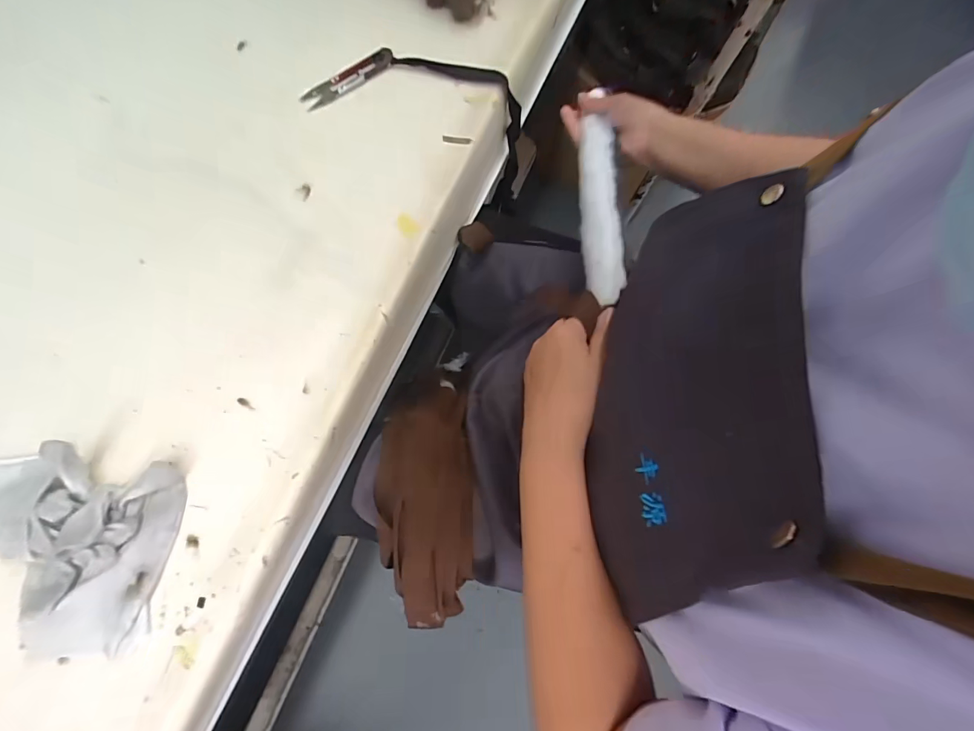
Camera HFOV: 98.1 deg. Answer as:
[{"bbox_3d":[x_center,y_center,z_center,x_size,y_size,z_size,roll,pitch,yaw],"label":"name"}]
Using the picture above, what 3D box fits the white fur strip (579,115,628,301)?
[{"bbox_3d":[0.115,-0.165,0.432,0.035,0.026,0.265,6,59,1],"label":"white fur strip"}]

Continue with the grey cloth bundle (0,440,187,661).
[{"bbox_3d":[-0.312,0.133,0.303,0.164,0.035,0.146,-3,77,-1],"label":"grey cloth bundle"}]

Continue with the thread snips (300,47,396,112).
[{"bbox_3d":[-0.135,-0.278,0.408,0.096,0.006,0.023,-35,80,-8],"label":"thread snips"}]

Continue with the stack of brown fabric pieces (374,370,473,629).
[{"bbox_3d":[-0.065,0.138,0.472,0.098,0.109,0.275,-4,78,-4],"label":"stack of brown fabric pieces"}]

